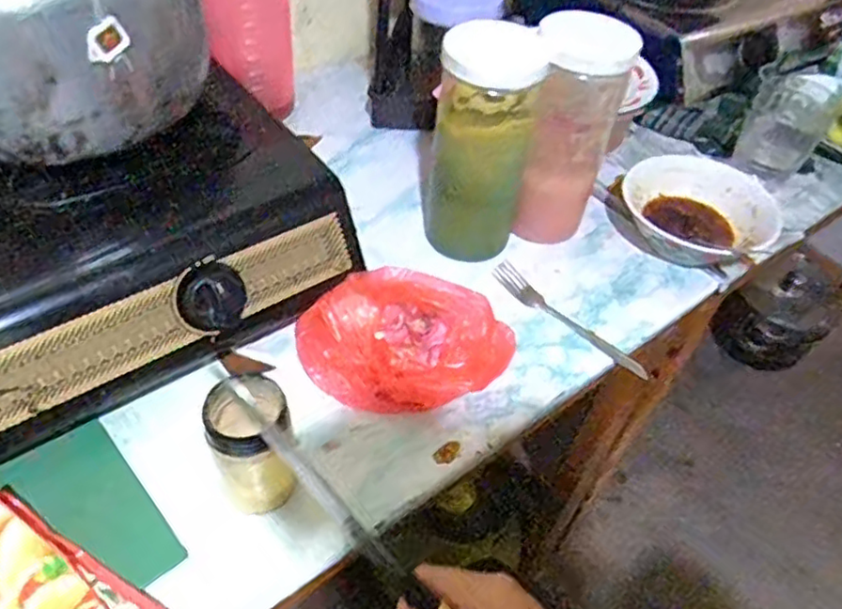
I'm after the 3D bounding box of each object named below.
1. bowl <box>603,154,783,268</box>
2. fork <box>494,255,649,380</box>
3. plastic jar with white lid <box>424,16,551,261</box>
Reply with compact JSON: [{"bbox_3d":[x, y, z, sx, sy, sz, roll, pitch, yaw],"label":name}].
[{"bbox_3d":[0.287,-0.096,0.715,0.184,0.055,0.162,25,49,18],"label":"bowl"},{"bbox_3d":[0.139,0.011,0.627,0.173,0.014,0.022,37,54,26],"label":"fork"},{"bbox_3d":[0.055,-0.152,0.634,0.095,0.220,0.096,8,46,3],"label":"plastic jar with white lid"}]

